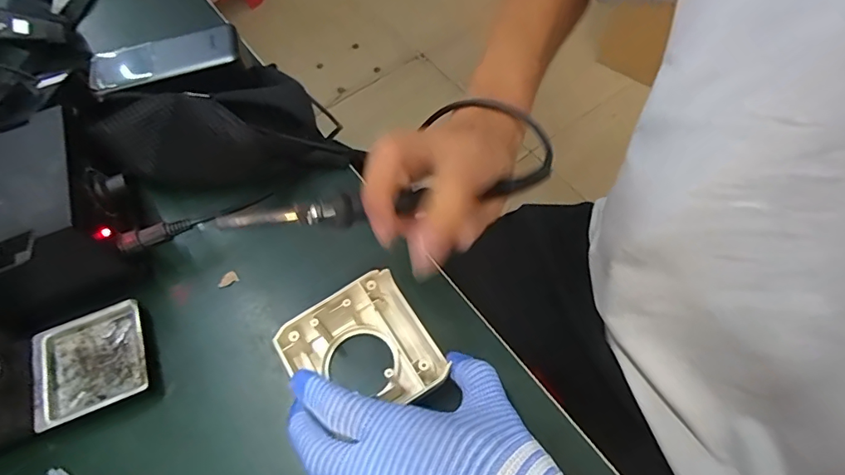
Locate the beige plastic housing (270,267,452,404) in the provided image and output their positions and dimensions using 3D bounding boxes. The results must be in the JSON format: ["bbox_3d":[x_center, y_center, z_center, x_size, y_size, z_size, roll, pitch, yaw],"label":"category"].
[{"bbox_3d":[-0.041,0.078,0.333,0.091,0.034,0.087,-29,63,-17],"label":"beige plastic housing"}]

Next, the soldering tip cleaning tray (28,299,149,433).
[{"bbox_3d":[-0.229,0.088,0.341,0.074,0.020,0.070,-22,62,-9],"label":"soldering tip cleaning tray"}]

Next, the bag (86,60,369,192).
[{"bbox_3d":[-0.165,-0.091,0.414,0.193,0.066,0.110,-13,62,-5],"label":"bag"}]

